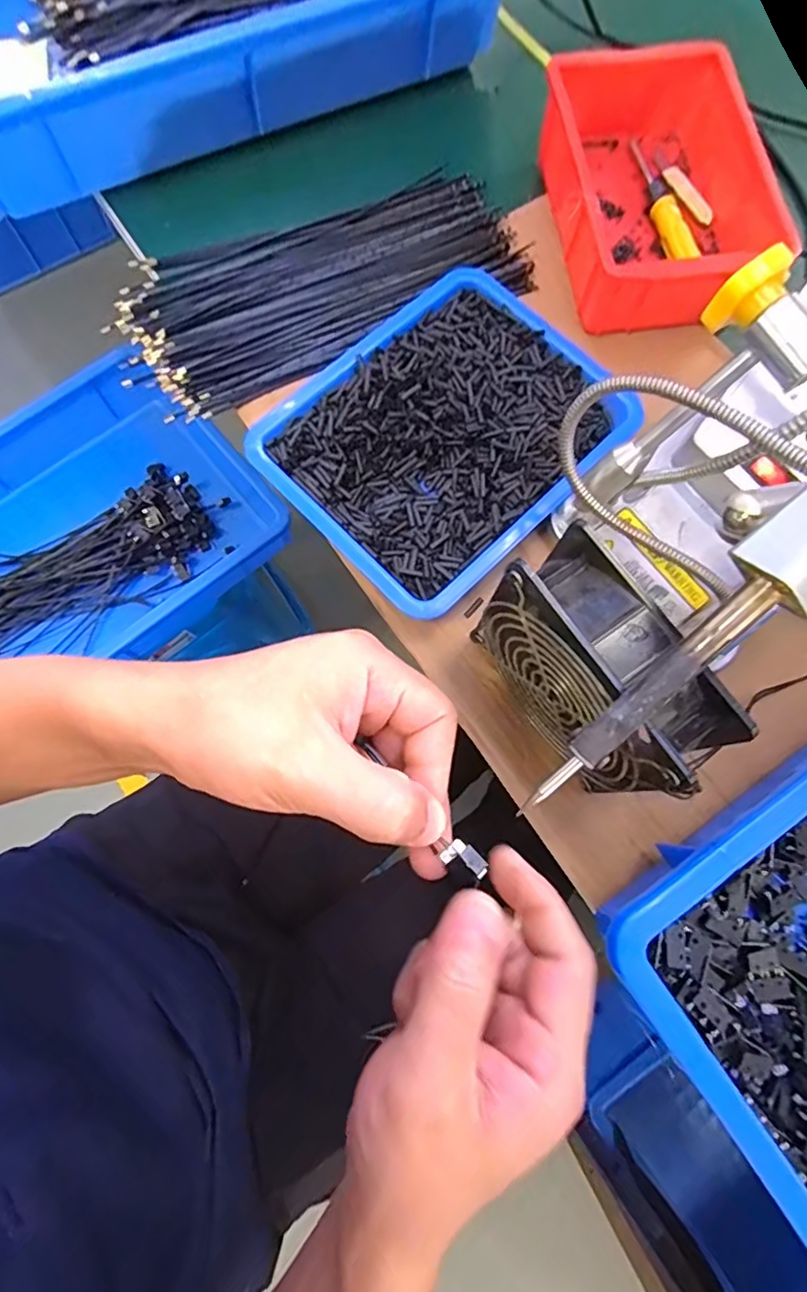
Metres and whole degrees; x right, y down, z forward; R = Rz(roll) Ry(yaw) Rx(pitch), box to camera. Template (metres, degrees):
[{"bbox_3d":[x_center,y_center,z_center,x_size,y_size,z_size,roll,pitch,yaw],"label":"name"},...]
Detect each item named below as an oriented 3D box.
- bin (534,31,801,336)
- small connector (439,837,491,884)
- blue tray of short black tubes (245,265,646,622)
[{"bbox_3d":[0.188,-0.343,0.435,0.146,0.055,0.206,-8,76,-5],"label":"bin"},{"bbox_3d":[0.023,0.079,0.211,0.011,0.004,0.015,-42,78,-10],"label":"small connector"},{"bbox_3d":[0.031,-0.141,0.390,0.219,0.031,0.179,-42,81,-12],"label":"blue tray of short black tubes"}]

